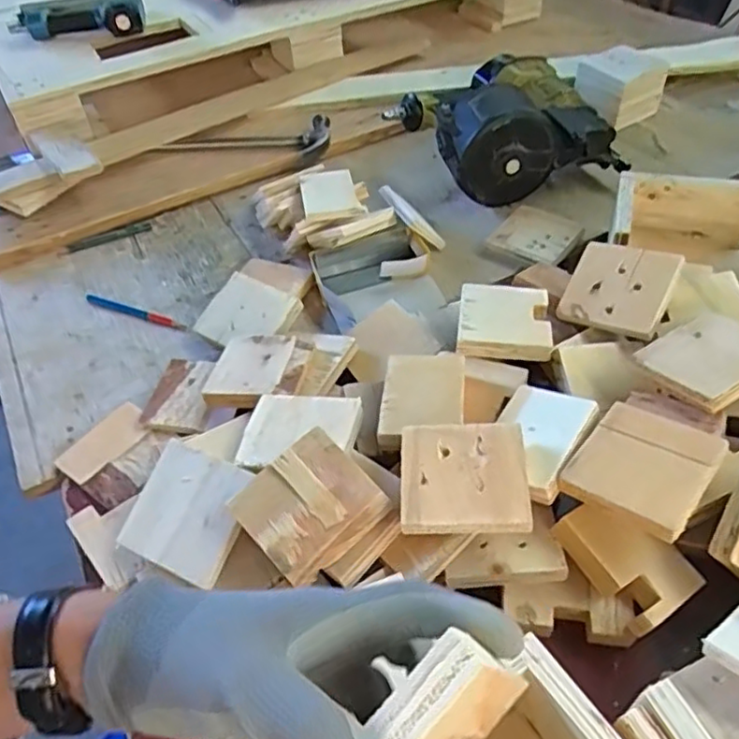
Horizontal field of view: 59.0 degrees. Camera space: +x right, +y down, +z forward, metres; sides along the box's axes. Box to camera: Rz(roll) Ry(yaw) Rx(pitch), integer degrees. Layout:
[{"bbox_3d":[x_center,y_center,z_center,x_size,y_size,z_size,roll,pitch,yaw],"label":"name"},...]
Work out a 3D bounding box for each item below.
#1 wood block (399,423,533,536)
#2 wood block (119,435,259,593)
[{"bbox_3d":[0.069,0.078,0.478,0.090,0.012,0.085,-2,54,7],"label":"wood block"},{"bbox_3d":[-0.140,0.107,0.499,0.095,0.010,0.089,15,71,26],"label":"wood block"}]

